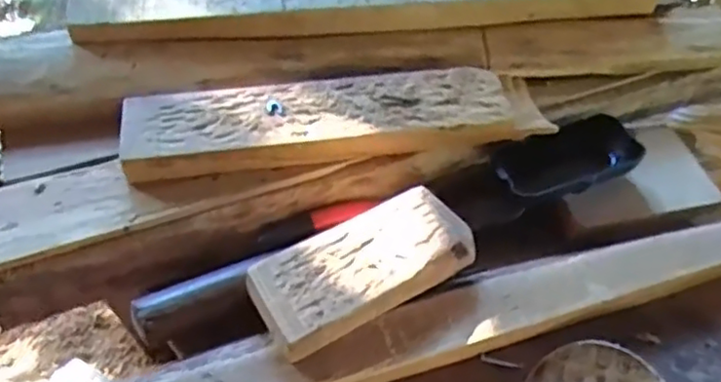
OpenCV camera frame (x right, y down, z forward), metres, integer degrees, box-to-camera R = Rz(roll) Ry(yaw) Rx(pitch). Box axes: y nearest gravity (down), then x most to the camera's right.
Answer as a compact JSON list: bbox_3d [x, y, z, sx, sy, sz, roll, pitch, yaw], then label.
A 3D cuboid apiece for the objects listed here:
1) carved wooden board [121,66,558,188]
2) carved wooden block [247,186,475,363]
[{"bbox_3d":[-0.015,-0.054,0.476,0.292,0.023,0.070,-6,54,-8],"label":"carved wooden board"},{"bbox_3d":[0.002,0.048,0.418,0.138,0.026,0.061,-25,58,-20],"label":"carved wooden block"}]

